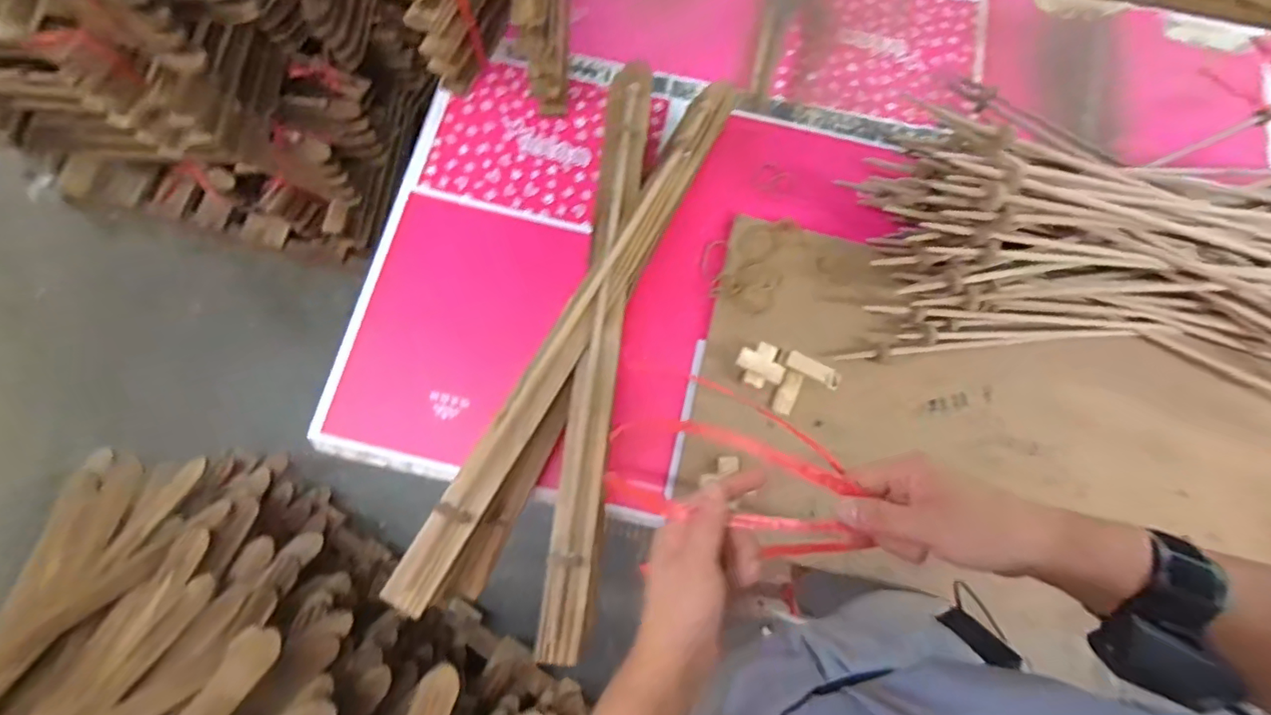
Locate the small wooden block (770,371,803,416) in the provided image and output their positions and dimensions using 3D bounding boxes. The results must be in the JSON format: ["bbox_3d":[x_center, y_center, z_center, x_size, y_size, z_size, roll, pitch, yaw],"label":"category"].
[{"bbox_3d":[0.223,0.050,0.813,0.029,0.017,0.068,26,76,5],"label":"small wooden block"}]

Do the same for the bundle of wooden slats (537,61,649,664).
[{"bbox_3d":[-0.040,-0.035,0.686,0.059,0.046,0.738,6,76,0],"label":"bundle of wooden slats"}]

